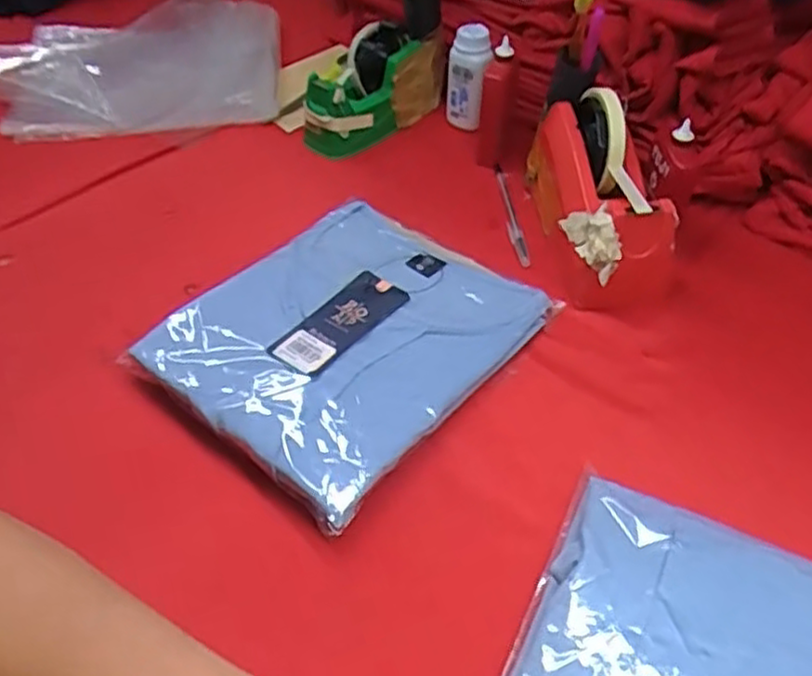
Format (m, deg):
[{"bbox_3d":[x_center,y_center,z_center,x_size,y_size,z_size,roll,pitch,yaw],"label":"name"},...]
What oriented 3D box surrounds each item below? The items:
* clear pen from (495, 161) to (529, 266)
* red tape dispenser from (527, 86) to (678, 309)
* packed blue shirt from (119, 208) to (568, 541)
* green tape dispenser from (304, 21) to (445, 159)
[{"bbox_3d":[0.096,-0.121,0.676,0.016,0.012,0.140,0,45,-5],"label":"clear pen"},{"bbox_3d":[0.163,-0.130,0.619,0.073,0.115,0.205,-1,49,-11],"label":"red tape dispenser"},{"bbox_3d":[-0.043,-0.009,0.559,0.217,0.040,0.264,32,51,24],"label":"packed blue shirt"},{"bbox_3d":[-0.032,-0.260,0.746,0.163,0.084,0.064,-33,56,-32],"label":"green tape dispenser"}]

